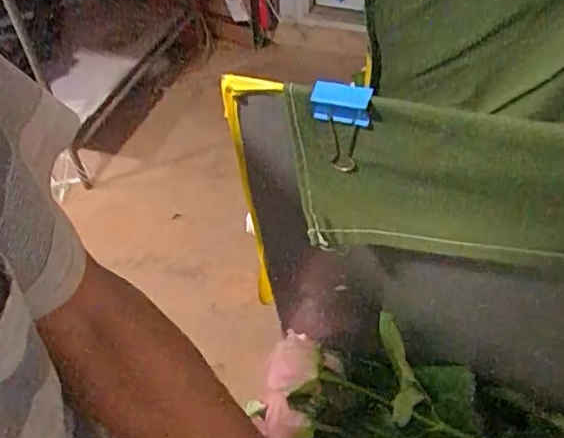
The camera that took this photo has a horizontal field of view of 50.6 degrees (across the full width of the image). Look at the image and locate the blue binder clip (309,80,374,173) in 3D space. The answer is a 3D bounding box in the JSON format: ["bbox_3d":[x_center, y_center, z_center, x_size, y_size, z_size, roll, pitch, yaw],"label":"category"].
[{"bbox_3d":[0.033,-0.050,0.330,0.031,0.067,0.012,5,49,10],"label":"blue binder clip"}]

